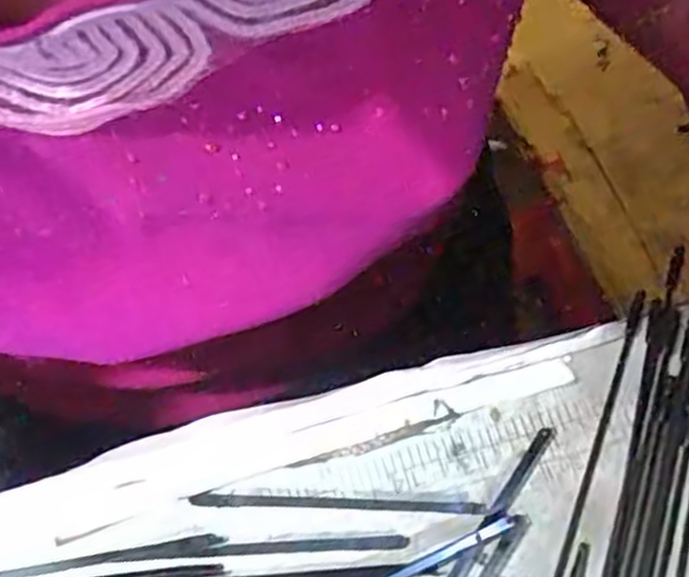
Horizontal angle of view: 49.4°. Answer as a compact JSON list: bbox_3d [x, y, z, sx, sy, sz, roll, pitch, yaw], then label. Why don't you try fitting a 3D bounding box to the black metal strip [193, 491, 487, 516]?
[{"bbox_3d":[-0.003,0.074,0.257,0.100,0.006,0.005,0,72,6],"label":"black metal strip"}]

